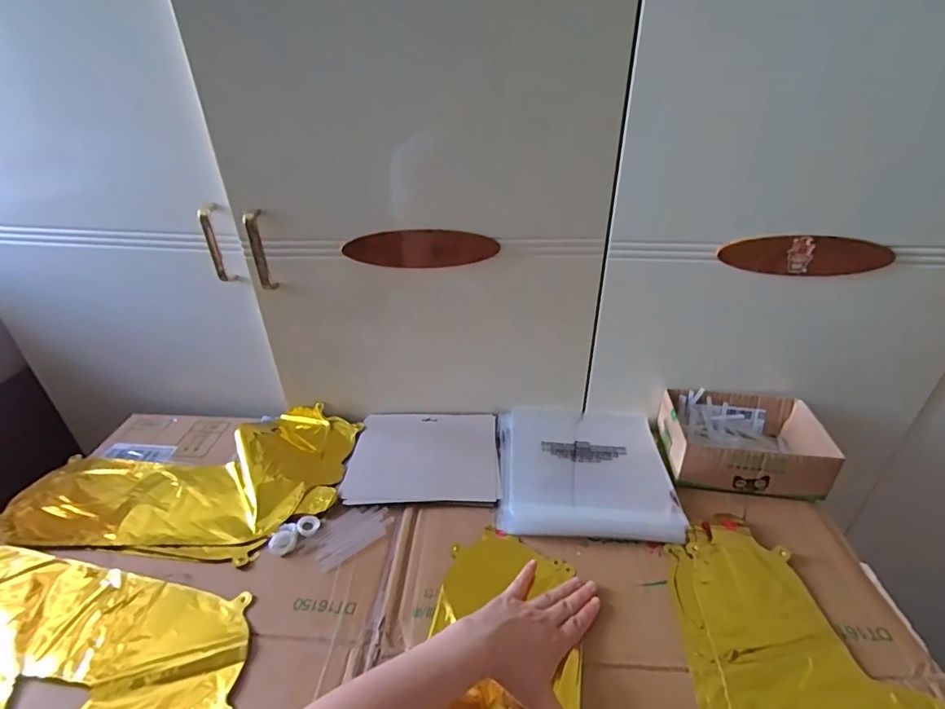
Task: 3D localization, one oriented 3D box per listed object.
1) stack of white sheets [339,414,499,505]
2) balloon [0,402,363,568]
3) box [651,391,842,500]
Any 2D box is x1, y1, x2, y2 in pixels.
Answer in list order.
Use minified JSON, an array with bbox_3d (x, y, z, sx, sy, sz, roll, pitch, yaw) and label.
[{"bbox_3d":[-0.067,0.137,0.662,0.199,0.006,0.171,-1,32,-1],"label":"stack of white sheets"},{"bbox_3d":[-0.374,0.143,0.638,0.397,0.030,0.253,3,32,6],"label":"balloon"},{"bbox_3d":[0.359,0.114,0.641,0.183,0.062,0.136,3,32,6],"label":"box"}]

